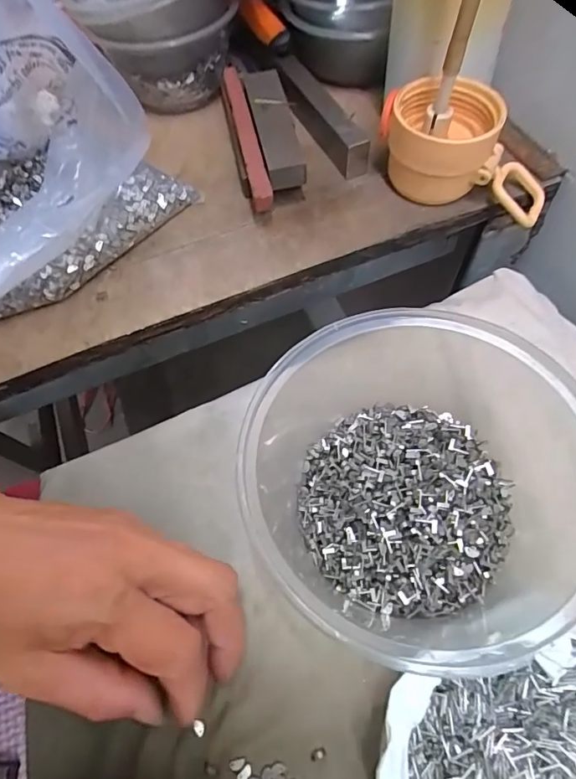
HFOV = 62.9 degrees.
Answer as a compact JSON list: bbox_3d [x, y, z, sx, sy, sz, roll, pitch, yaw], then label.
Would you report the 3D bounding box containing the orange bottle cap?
[{"bbox_3d":[0.111,-0.149,0.292,0.105,0.053,0.061,7,64,5],"label":"orange bottle cap"}]

